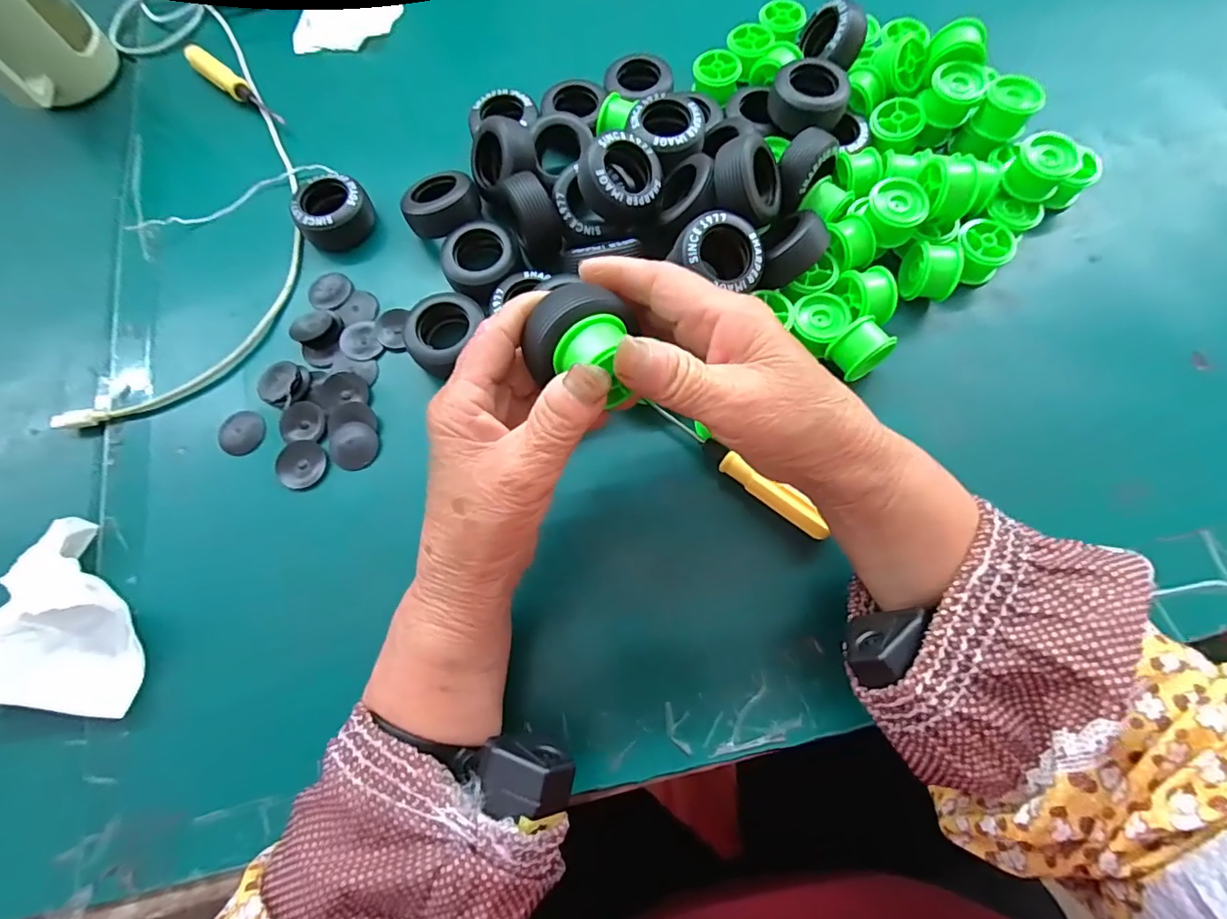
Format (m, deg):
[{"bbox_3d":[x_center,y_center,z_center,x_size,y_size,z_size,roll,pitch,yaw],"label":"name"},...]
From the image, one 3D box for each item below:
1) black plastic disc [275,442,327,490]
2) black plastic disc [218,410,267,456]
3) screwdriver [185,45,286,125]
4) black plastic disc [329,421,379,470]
[{"bbox_3d":[-0.184,0.003,0.306,0.029,0.004,0.027,-1,72,2],"label":"black plastic disc"},{"bbox_3d":[-0.225,-0.017,0.313,0.026,0.004,0.027,-1,72,2],"label":"black plastic disc"},{"bbox_3d":[-0.295,-0.290,0.403,0.114,0.011,0.017,40,78,13],"label":"screwdriver"},{"bbox_3d":[-0.154,-0.009,0.305,0.029,0.004,0.027,-1,72,2],"label":"black plastic disc"}]

